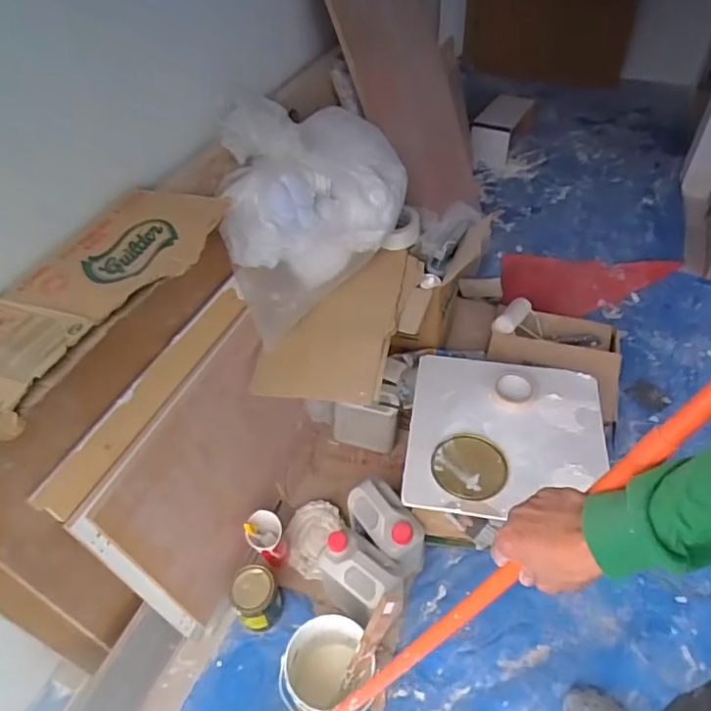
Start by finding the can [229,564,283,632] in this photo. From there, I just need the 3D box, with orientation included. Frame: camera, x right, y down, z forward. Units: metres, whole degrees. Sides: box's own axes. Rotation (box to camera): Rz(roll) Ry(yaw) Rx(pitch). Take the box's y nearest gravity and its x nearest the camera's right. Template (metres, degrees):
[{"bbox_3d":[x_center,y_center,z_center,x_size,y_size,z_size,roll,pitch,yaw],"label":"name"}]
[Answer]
[{"bbox_3d":[-0.228,0.556,1.308,0.107,0.135,0.115,-25,51,-17],"label":"can"}]

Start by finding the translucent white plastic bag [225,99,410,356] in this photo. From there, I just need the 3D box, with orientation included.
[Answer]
[{"bbox_3d":[-0.100,-0.313,1.251,0.387,0.386,0.246,-21,50,-16],"label":"translucent white plastic bag"}]

